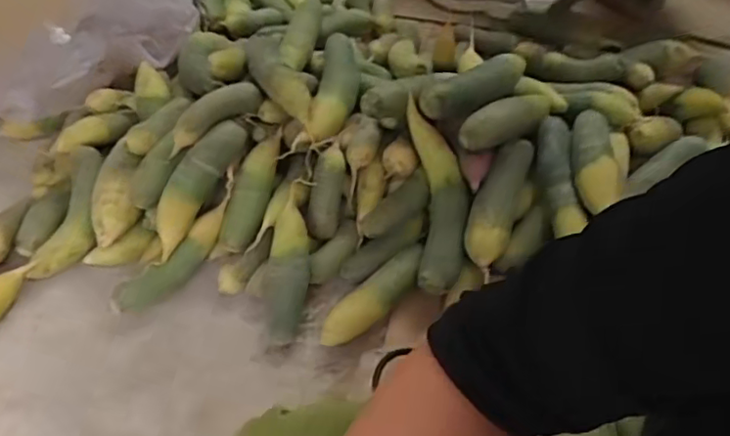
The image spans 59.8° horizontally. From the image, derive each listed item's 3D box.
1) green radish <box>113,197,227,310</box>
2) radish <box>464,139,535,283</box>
[{"bbox_3d":[-0.303,0.059,0.996,0.233,0.062,0.048,-43,59,-3],"label":"green radish"},{"bbox_3d":[0.198,-0.023,0.953,0.065,0.053,0.210,19,89,15],"label":"radish"}]

